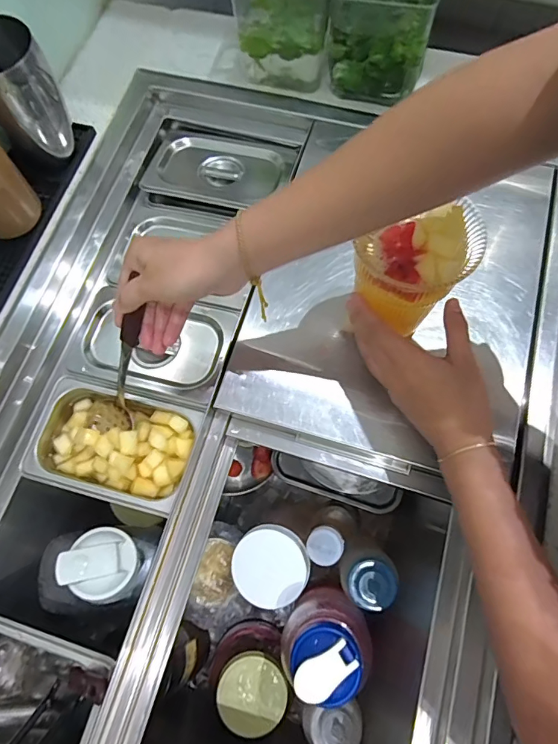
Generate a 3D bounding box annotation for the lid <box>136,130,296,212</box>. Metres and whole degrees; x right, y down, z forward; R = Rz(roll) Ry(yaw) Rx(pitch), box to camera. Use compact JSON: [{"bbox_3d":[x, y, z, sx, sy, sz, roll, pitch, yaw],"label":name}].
[{"bbox_3d":[-0.076,-0.241,0.549,0.171,0.029,0.105,17,67,3],"label":"lid"}]

